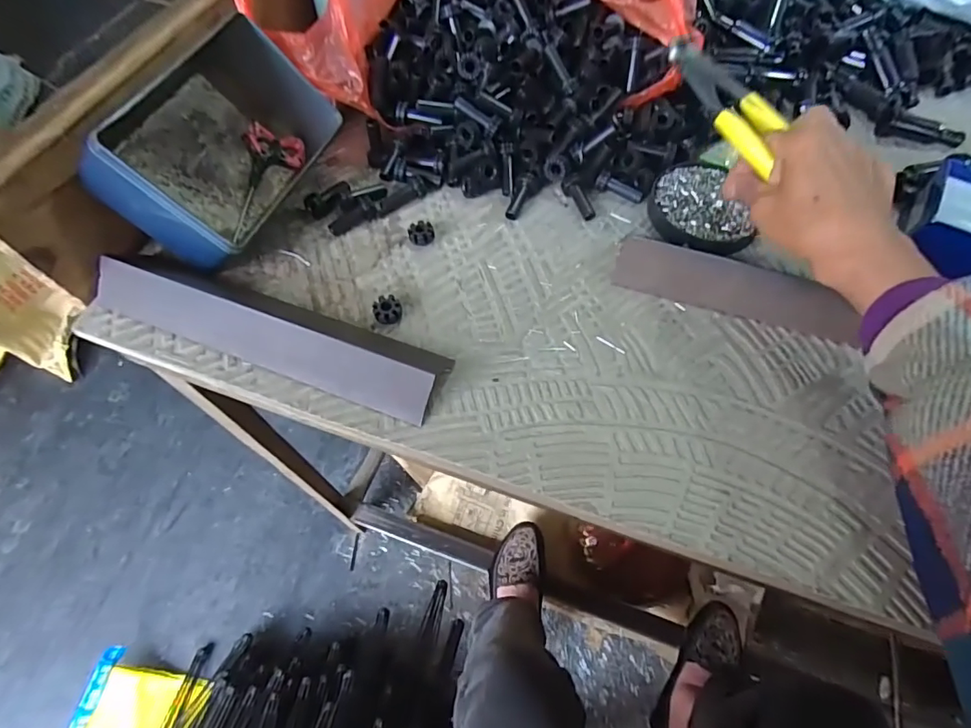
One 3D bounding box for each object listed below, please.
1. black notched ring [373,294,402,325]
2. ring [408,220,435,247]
[{"bbox_3d":[-0.065,-0.036,0.336,0.018,0.012,0.020,-11,62,-6],"label":"black notched ring"},{"bbox_3d":[-0.047,-0.097,0.372,0.018,0.008,0.018,0,61,0],"label":"ring"}]

